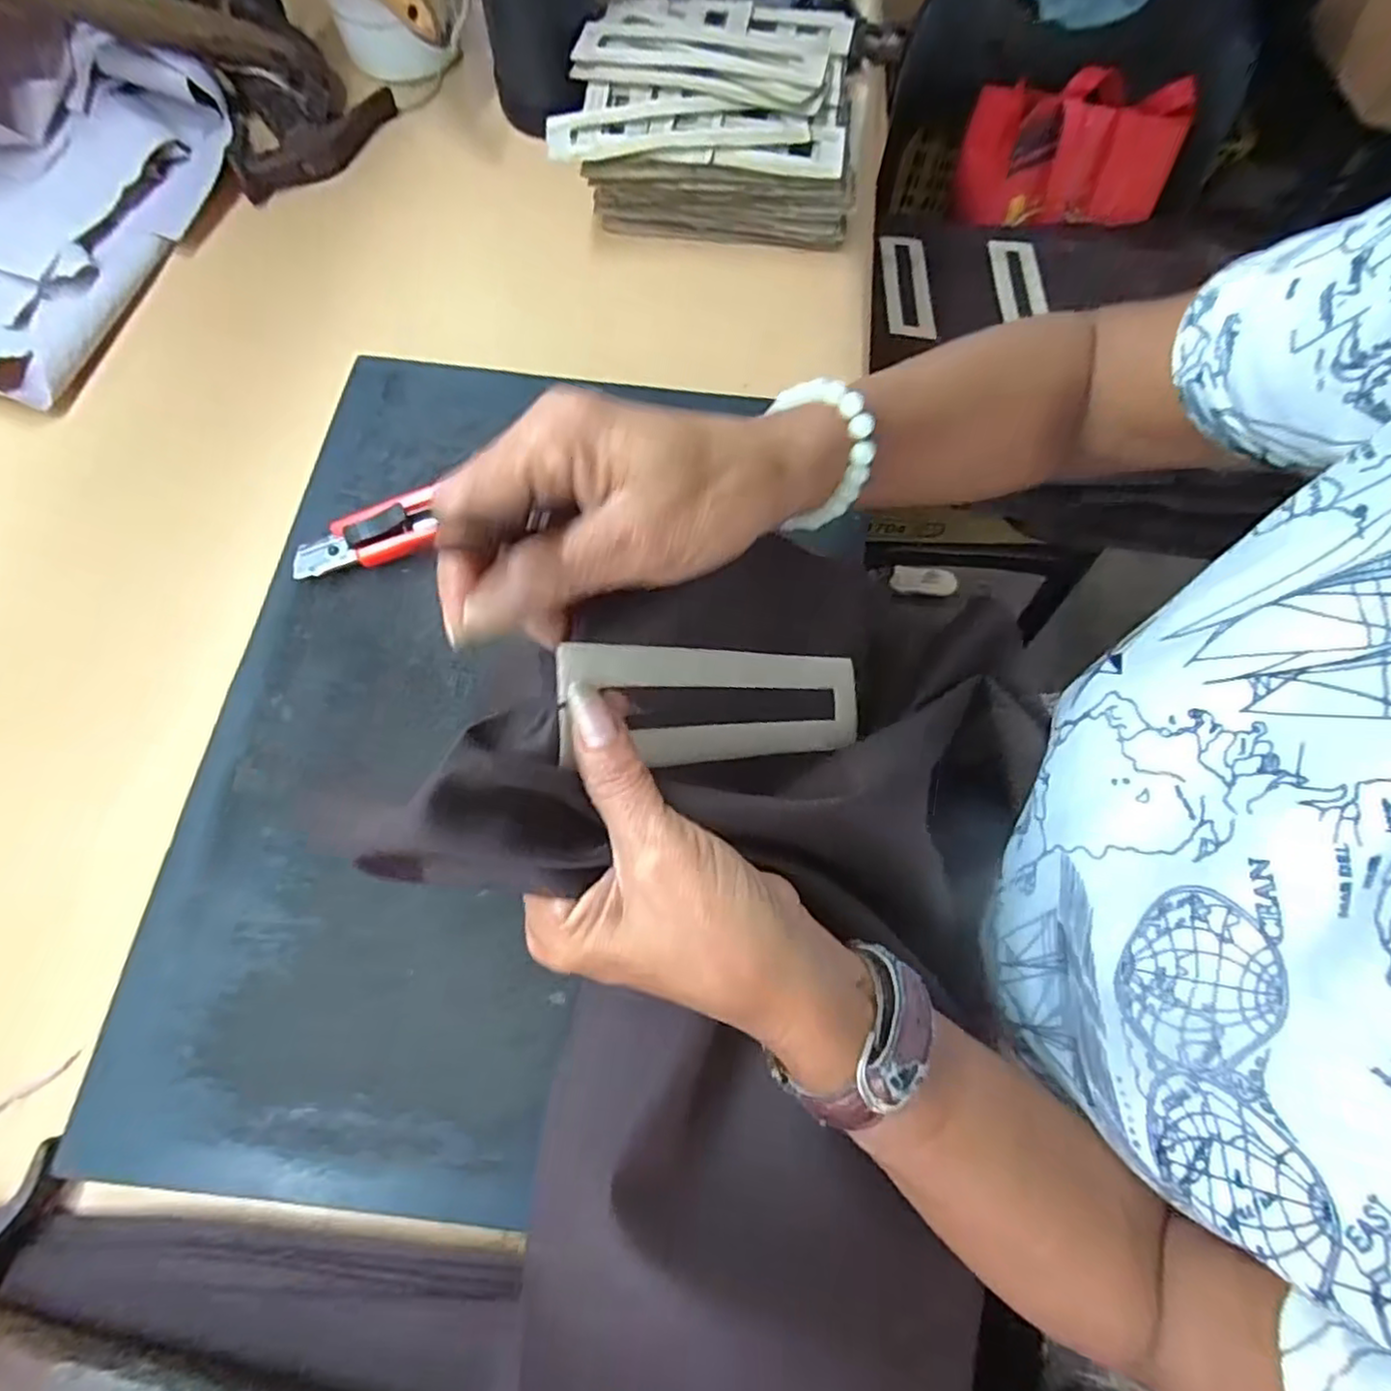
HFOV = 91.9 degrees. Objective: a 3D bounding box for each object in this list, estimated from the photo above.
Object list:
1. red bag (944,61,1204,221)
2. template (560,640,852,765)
[{"bbox_3d":[0.405,-0.609,0.756,0.247,0.137,0.080,-5,48,-7],"label":"red bag"},{"bbox_3d":[0.016,0.003,0.253,0.152,0.010,0.040,-1,93,-45],"label":"template"}]

